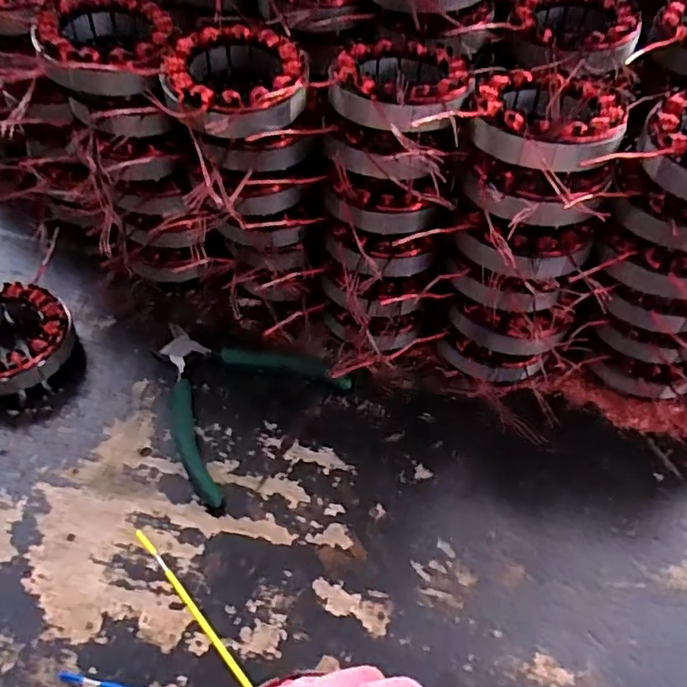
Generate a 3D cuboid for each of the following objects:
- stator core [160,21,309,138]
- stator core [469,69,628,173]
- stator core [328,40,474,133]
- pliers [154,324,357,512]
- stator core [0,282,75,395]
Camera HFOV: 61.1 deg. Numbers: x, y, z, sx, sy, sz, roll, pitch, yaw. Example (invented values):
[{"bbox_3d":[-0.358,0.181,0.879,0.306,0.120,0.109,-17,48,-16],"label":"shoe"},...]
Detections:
[{"bbox_3d":[-0.070,-0.155,0.355,0.085,0.033,0.092,1,51,-1],"label":"stator core"},{"bbox_3d":[0.117,-0.130,0.336,0.083,0.025,0.090,13,52,8],"label":"stator core"},{"bbox_3d":[0.036,-0.158,0.355,0.085,0.024,0.085,1,51,-1],"label":"stator core"},{"bbox_3d":[-0.086,0.032,0.417,0.130,0.014,0.129,35,59,23],"label":"pliers"},{"bbox_3d":[-0.242,-0.004,0.419,0.084,0.032,0.086,1,51,-1],"label":"stator core"}]

